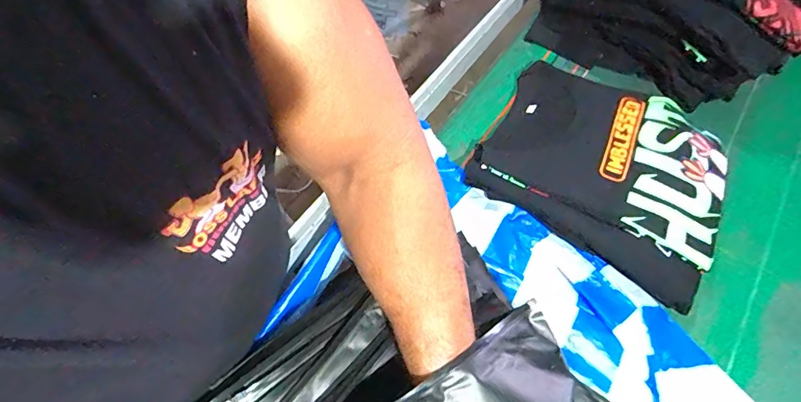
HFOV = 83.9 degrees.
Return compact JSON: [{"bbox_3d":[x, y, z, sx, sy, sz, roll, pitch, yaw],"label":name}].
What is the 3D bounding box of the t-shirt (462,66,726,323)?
[{"bbox_3d":[0.255,-0.052,0.559,0.284,0.050,0.263,30,64,13],"label":"t-shirt"}]

